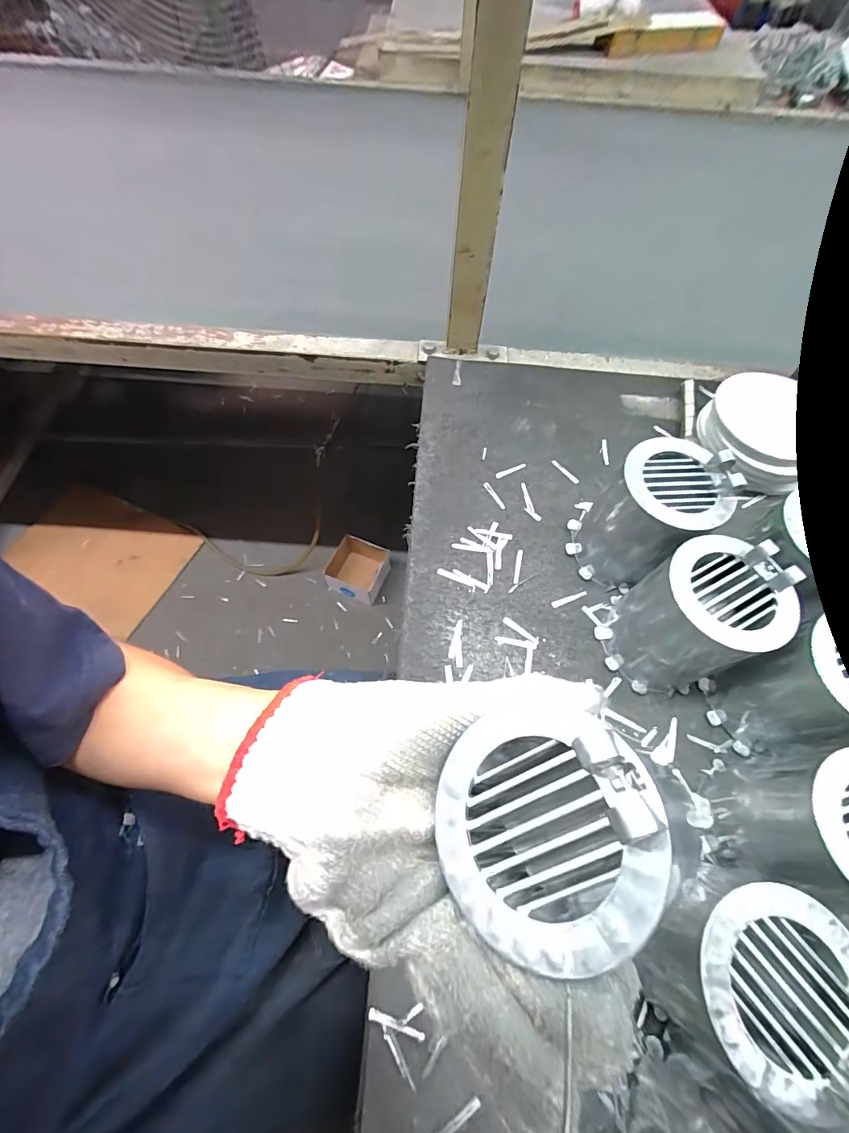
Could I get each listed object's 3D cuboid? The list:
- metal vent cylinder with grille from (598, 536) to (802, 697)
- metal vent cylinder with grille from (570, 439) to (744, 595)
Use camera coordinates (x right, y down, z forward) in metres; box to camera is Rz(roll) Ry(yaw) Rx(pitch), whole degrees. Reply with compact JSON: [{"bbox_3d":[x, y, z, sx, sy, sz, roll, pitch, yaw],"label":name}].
[{"bbox_3d":[0.207,0.043,0.356,0.091,0.116,0.091,-35,70,-17],"label":"metal vent cylinder with grille"},{"bbox_3d":[0.192,-0.044,0.395,0.088,0.120,0.086,1,64,-2],"label":"metal vent cylinder with grille"}]

